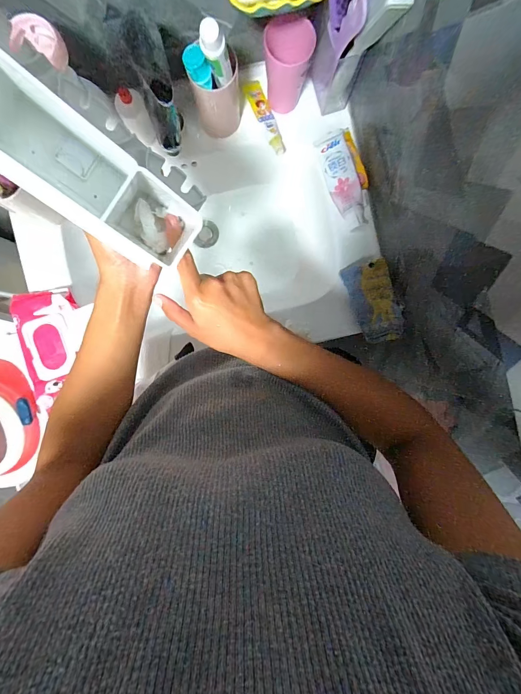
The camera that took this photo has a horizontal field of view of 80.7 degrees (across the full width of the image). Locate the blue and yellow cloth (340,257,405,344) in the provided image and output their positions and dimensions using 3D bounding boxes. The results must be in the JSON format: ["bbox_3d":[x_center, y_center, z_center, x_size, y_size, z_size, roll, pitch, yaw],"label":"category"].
[{"bbox_3d":[0.183,-0.076,0.498,0.070,0.016,0.138,-24,82,38],"label":"blue and yellow cloth"}]

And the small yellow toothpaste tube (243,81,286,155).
[{"bbox_3d":[0.011,-0.395,0.530,0.031,0.021,0.120,-28,91,-1],"label":"small yellow toothpaste tube"}]

